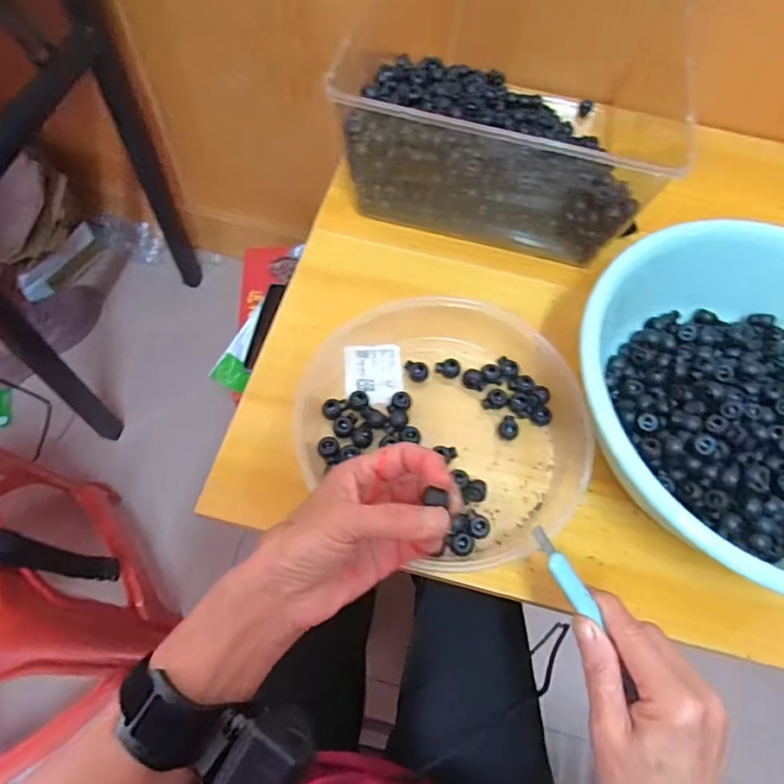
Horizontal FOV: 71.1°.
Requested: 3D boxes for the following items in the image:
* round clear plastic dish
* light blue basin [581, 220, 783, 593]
[{"bbox_3d":[0.046,0.022,0.452,0.230,0.035,0.205,40,69,15],"label":"round clear plastic dish"},{"bbox_3d":[0.278,0.017,0.419,0.279,0.086,0.265,1,64,-3],"label":"light blue basin"}]

